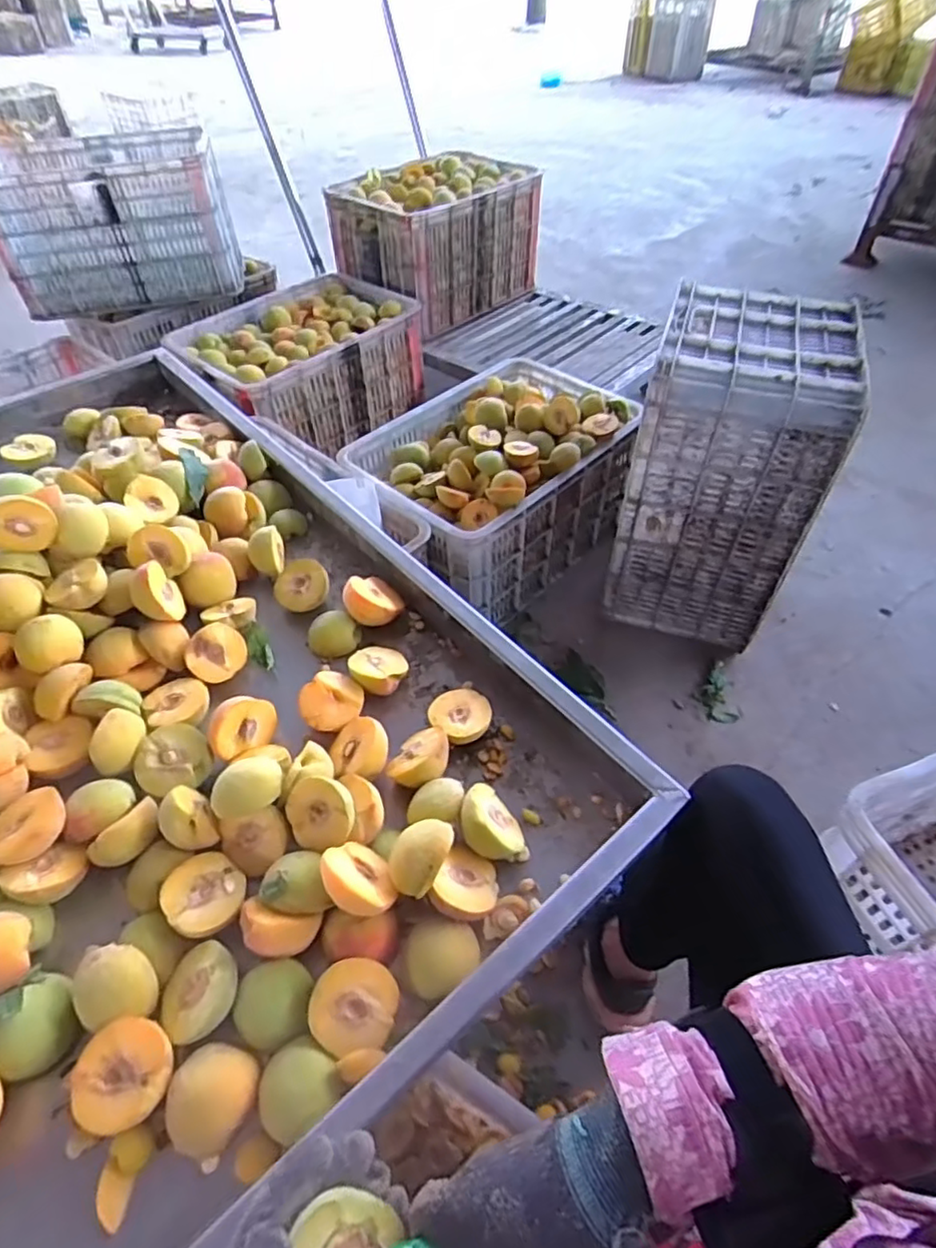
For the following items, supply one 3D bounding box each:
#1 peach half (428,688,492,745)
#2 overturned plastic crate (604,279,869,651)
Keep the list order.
[{"bbox_3d":[-0.006,0.095,0.623,0.059,0.033,0.064,-1,49,1],"label":"peach half"},{"bbox_3d":[0.433,-0.259,1.096,0.274,0.481,0.310,14,51,14],"label":"overturned plastic crate"}]

